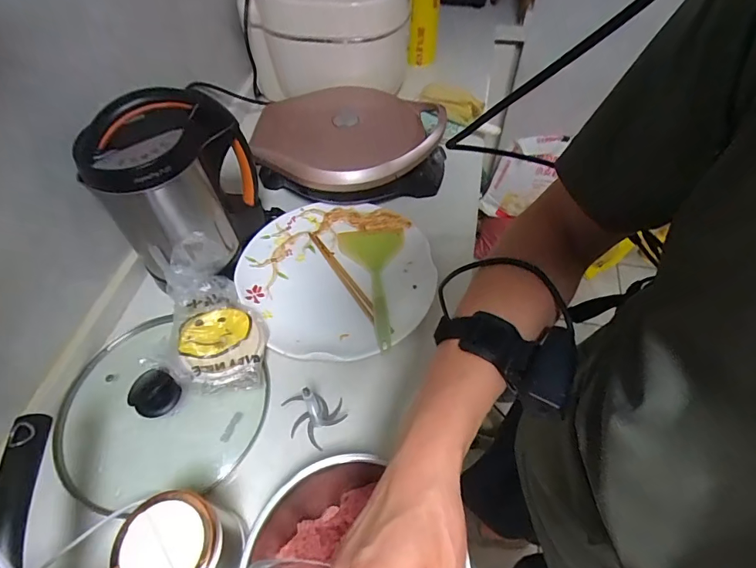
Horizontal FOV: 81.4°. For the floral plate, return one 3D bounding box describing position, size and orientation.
[{"bbox_3d":[-0.070,-0.016,0.732,0.313,0.025,0.317,-1,54,1],"label":"floral plate"}]

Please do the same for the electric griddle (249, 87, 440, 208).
[{"bbox_3d":[-0.062,-0.280,0.880,0.349,0.101,0.297,-16,55,-10],"label":"electric griddle"}]

